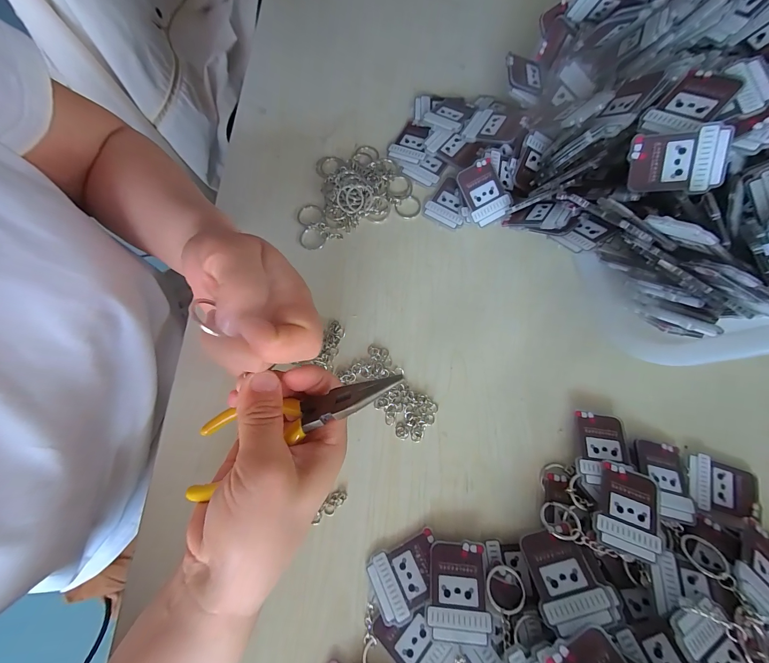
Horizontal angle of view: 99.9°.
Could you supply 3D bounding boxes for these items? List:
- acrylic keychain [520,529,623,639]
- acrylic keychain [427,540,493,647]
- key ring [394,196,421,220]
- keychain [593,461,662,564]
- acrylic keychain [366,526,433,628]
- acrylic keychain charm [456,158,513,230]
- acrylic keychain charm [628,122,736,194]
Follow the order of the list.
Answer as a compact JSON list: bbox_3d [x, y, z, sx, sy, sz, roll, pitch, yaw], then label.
[{"bbox_3d":[0.114,0.153,0.200,0.045,0.004,0.049,-7,50,-2],"label":"acrylic keychain"},{"bbox_3d":[0.047,0.167,0.209,0.037,0.004,0.051,0,57,3],"label":"acrylic keychain"},{"bbox_3d":[0.024,-0.118,0.308,0.026,0.004,0.022,-32,75,-7],"label":"key ring"},{"bbox_3d":[0.163,0.120,0.218,0.038,0.007,0.053,20,65,11],"label":"keychain"},{"bbox_3d":[0.016,0.166,0.218,0.049,0.008,0.040,-21,75,-6],"label":"acrylic keychain"},{"bbox_3d":[0.087,-0.123,0.289,0.040,0.006,0.052,-37,100,1],"label":"acrylic keychain charm"},{"bbox_3d":[0.198,-0.115,0.219,0.053,0.004,0.038,5,106,21],"label":"acrylic keychain charm"}]

